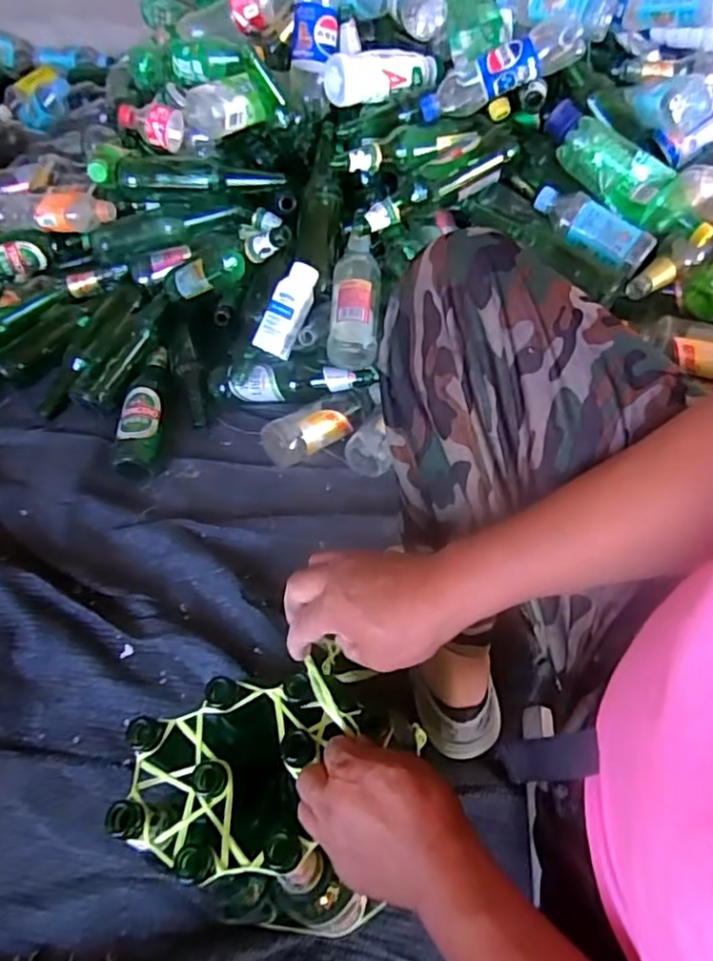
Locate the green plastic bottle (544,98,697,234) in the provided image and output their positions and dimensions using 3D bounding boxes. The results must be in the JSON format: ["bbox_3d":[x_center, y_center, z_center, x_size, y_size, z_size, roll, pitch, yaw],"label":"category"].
[{"bbox_3d":[0.357,-0.427,0.860,0.265,0.063,0.088,45,70,8],"label":"green plastic bottle"}]

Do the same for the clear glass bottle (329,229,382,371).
[{"bbox_3d":[-0.002,-0.263,0.905,0.069,0.057,0.201,3,78,4],"label":"clear glass bottle"}]

